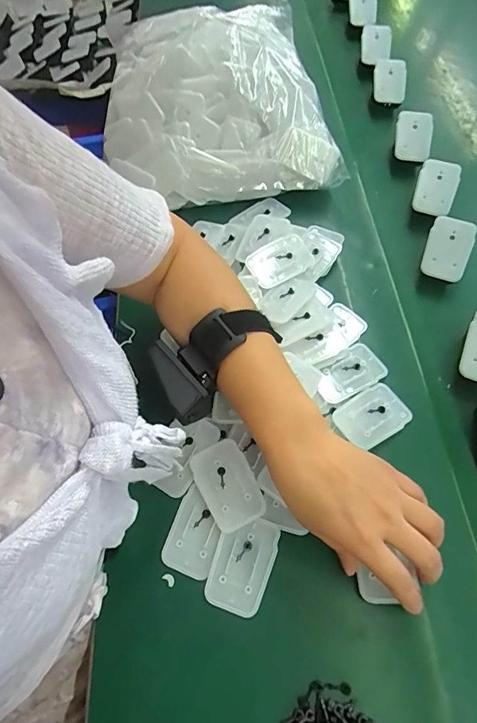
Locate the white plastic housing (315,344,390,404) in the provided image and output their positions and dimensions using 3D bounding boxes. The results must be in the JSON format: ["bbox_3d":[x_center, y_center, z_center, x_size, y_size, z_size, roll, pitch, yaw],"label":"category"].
[{"bbox_3d":[0.104,0.011,0.399,0.067,0.017,0.041,-31,65,-13],"label":"white plastic housing"}]

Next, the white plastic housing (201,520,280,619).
[{"bbox_3d":[0.003,0.158,0.332,0.045,0.007,0.068,17,64,11],"label":"white plastic housing"}]

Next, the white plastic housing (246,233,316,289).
[{"bbox_3d":[0.044,-0.108,0.463,0.072,0.016,0.045,-29,65,-13],"label":"white plastic housing"}]

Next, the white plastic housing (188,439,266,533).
[{"bbox_3d":[-0.009,0.103,0.355,0.047,0.011,0.067,-27,64,-12],"label":"white plastic housing"}]

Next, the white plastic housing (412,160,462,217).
[{"bbox_3d":[0.230,-0.202,0.492,0.044,0.013,0.067,14,81,24],"label":"white plastic housing"}]

